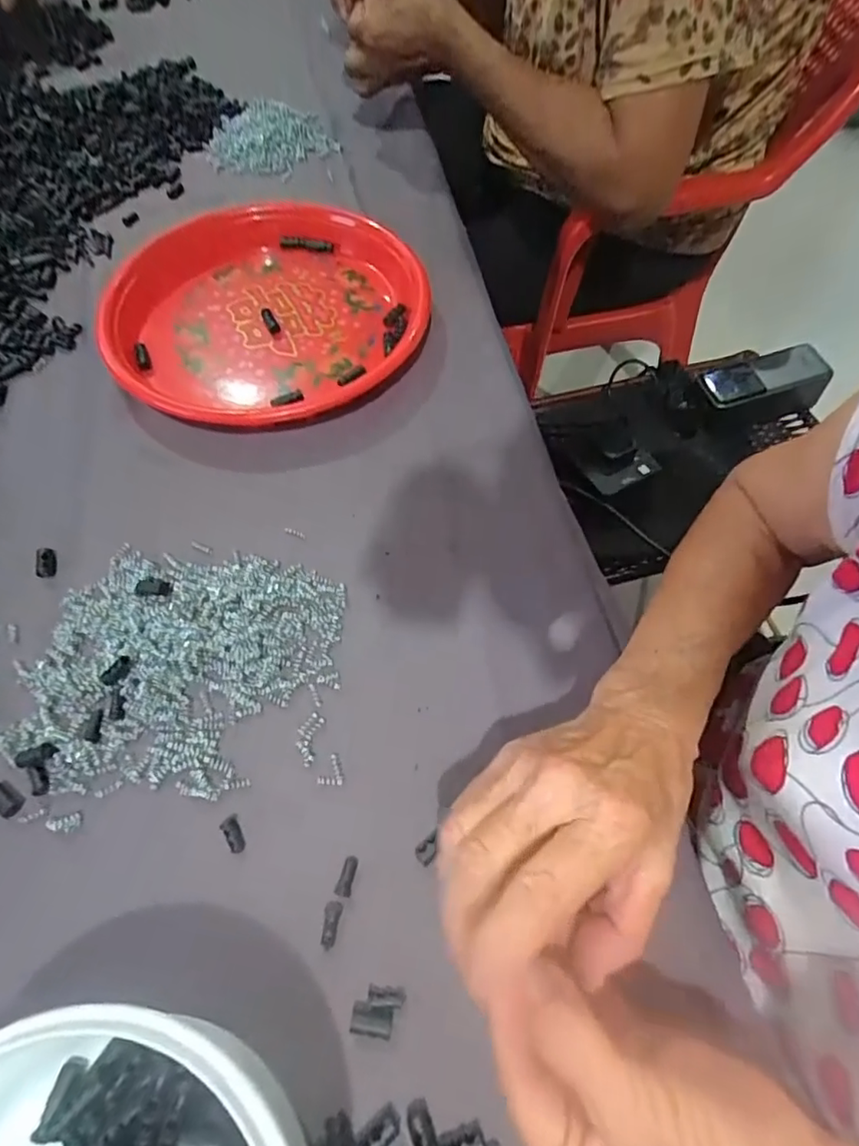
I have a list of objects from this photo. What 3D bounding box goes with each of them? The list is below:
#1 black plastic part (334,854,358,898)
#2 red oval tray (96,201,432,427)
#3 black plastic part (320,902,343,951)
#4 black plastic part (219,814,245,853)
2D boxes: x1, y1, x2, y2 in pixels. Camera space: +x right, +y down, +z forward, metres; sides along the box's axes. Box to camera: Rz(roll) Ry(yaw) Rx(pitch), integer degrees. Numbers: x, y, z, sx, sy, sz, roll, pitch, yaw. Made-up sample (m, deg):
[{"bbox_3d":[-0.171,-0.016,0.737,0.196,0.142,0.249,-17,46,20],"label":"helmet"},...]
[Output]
[{"bbox_3d":[-0.041,0.149,0.284,0.008,0.004,0.018,12,61,5],"label":"black plastic part"},{"bbox_3d":[-0.130,-0.219,0.459,0.252,0.049,0.240,-9,62,-7],"label":"red oval tray"},{"bbox_3d":[-0.047,0.168,0.275,0.008,0.004,0.020,5,61,1],"label":"black plastic part"},{"bbox_3d":[-0.099,0.132,0.292,0.009,0.004,0.018,-26,65,-15],"label":"black plastic part"}]

